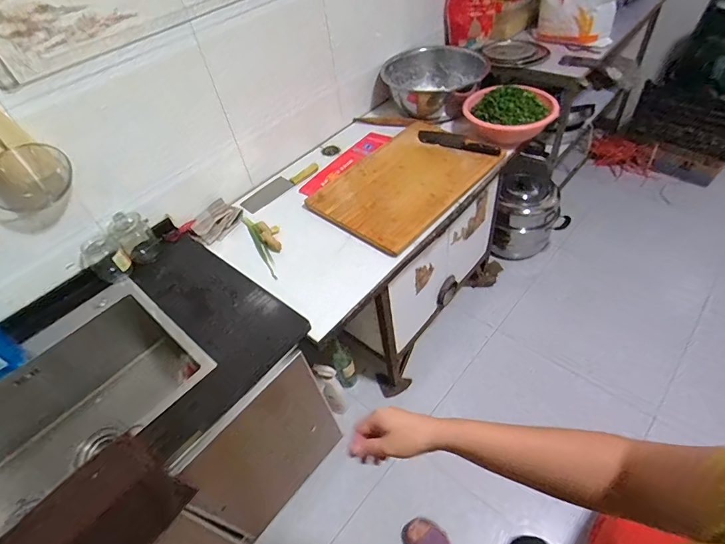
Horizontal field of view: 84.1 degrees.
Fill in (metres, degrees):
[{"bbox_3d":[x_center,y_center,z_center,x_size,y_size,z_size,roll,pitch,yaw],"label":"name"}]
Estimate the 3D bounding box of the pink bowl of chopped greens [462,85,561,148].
[{"bbox_3d":[0.487,-0.512,1.318,0.294,0.113,0.253,6,48,12],"label":"pink bowl of chopped greens"}]

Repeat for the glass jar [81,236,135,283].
[{"bbox_3d":[-0.666,-0.037,1.043,0.099,0.103,0.094,31,58,31],"label":"glass jar"}]

